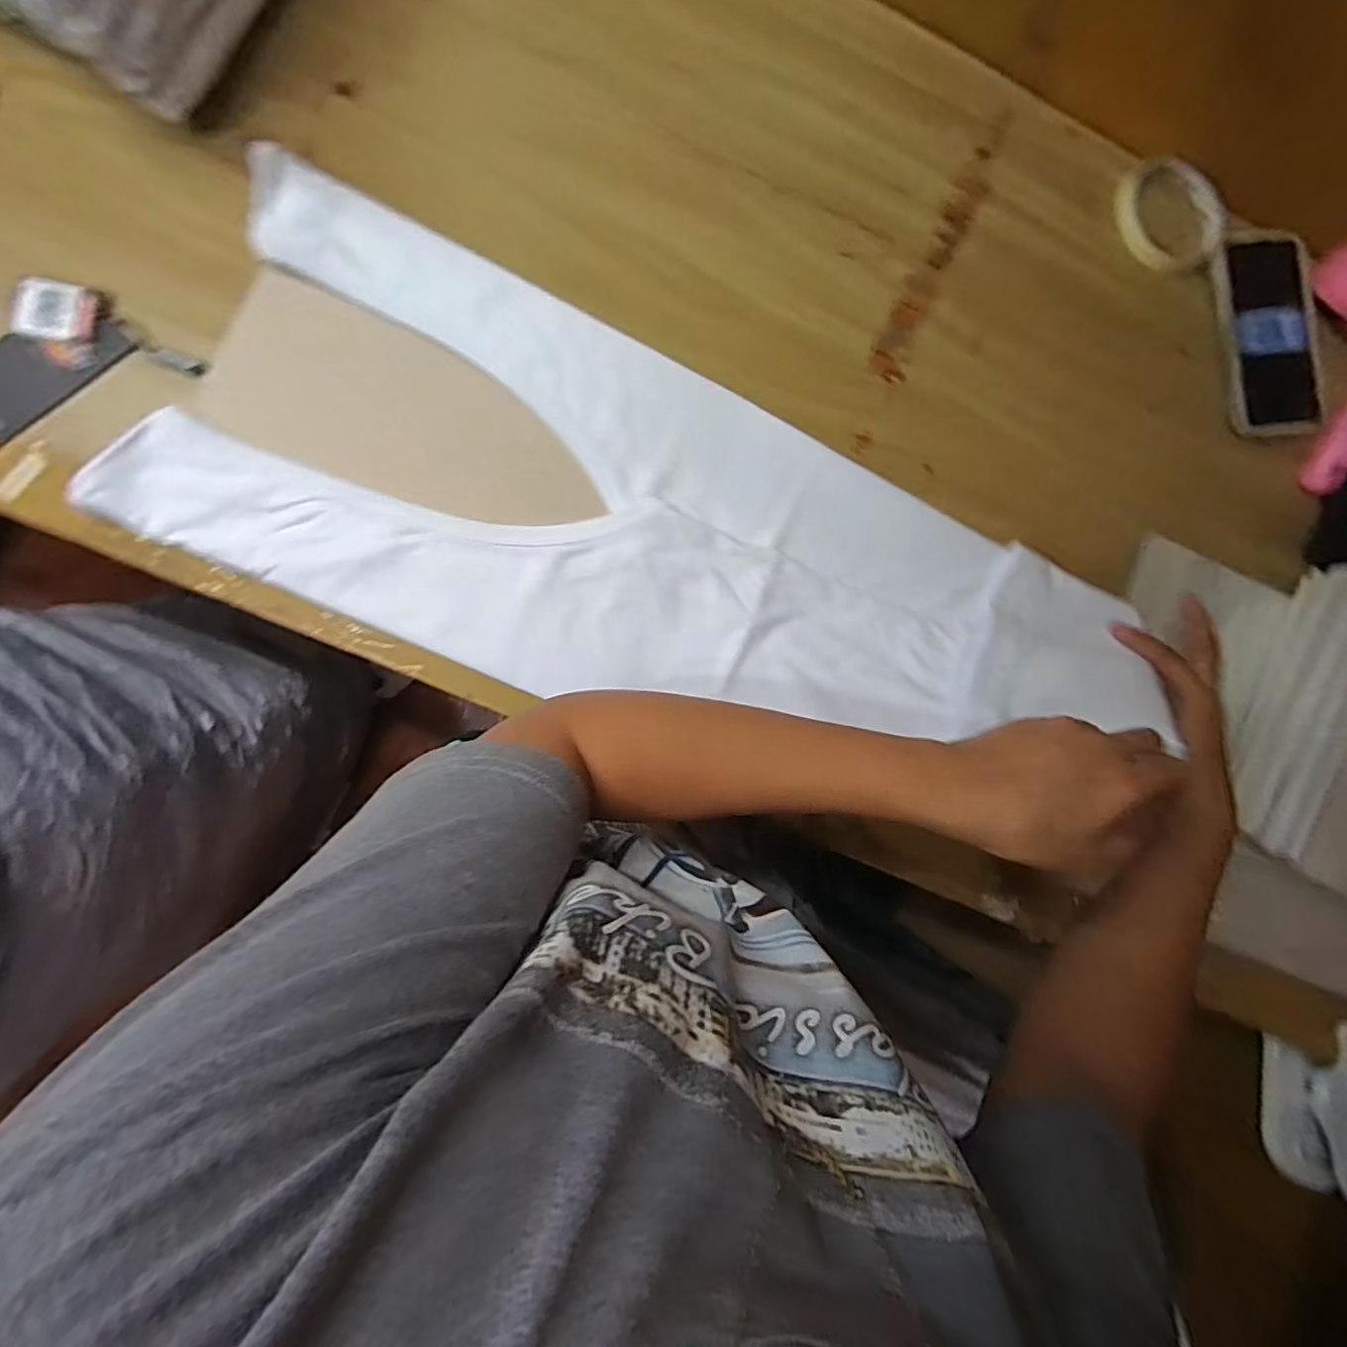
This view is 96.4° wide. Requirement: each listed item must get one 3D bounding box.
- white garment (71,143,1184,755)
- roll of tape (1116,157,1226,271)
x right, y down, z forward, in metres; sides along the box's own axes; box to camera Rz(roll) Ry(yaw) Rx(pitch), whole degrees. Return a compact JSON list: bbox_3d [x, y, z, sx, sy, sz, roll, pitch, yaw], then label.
[{"bbox_3d":[0.002,-0.111,0.401,0.639,0.061,0.269,16,86,-5],"label":"white garment"},{"bbox_3d":[0.398,-0.365,0.477,0.084,0.010,0.081,0,88,-7],"label":"roll of tape"}]

